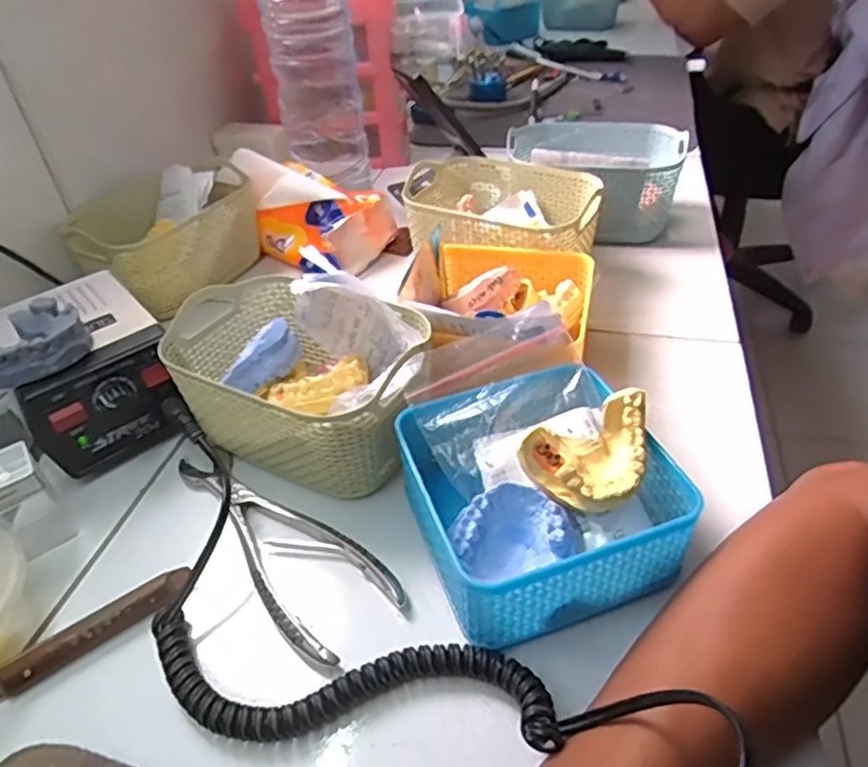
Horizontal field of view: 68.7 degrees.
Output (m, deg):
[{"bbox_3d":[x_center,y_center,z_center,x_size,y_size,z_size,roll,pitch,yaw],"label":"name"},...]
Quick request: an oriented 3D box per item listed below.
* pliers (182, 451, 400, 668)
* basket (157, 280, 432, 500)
[{"bbox_3d":[-0.101,0.090,0.389,0.062,0.015,0.187,-34,48,-30],"label":"pliers"},{"bbox_3d":[-0.095,-0.004,0.441,0.185,0.089,0.119,16,44,22],"label":"basket"}]

